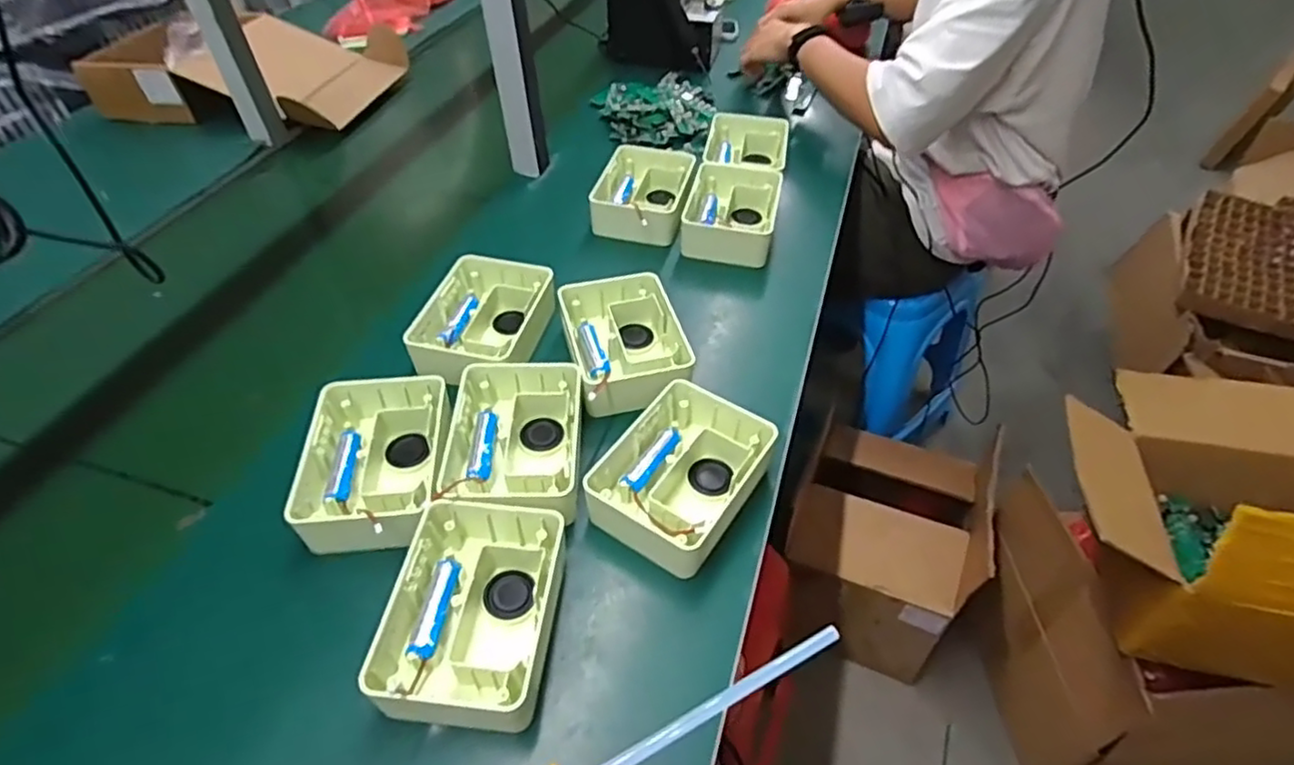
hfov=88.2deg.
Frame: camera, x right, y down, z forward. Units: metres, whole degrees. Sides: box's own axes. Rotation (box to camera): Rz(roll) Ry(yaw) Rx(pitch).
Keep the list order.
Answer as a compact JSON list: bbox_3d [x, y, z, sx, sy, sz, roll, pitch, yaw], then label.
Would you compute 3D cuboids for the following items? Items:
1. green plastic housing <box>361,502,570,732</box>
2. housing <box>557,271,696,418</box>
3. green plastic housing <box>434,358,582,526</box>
[{"bbox_3d":[-0.119,0.161,0.467,0.109,0.047,0.149,3,46,5],"label":"green plastic housing"},{"bbox_3d":[-0.021,-0.039,0.655,0.110,0.044,0.153,-12,47,-10],"label":"housing"},{"bbox_3d":[-0.112,0.048,0.573,0.109,0.049,0.153,-2,46,0],"label":"green plastic housing"}]

